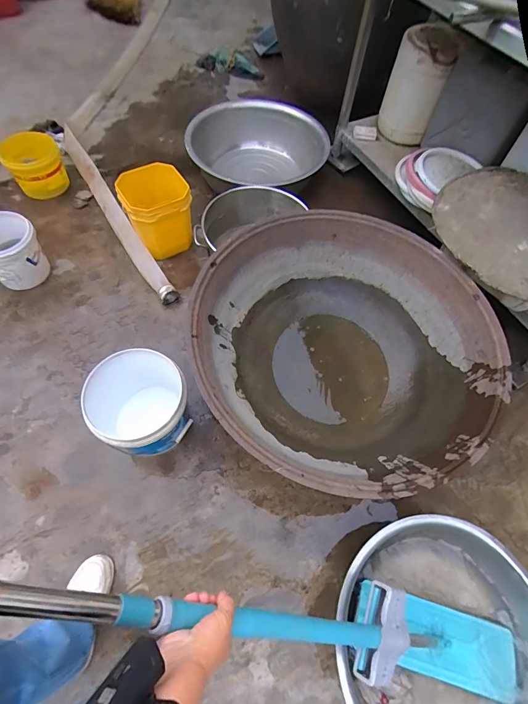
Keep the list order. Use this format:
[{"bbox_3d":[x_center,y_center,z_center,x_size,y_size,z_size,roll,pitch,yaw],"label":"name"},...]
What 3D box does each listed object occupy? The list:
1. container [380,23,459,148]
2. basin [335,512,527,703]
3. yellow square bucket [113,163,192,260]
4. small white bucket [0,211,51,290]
[{"bbox_3d":[0.642,-1.103,1.509,0.201,0.375,0.204,-2,62,-5],"label":"container"},{"bbox_3d":[0.447,0.714,0.889,0.543,0.164,0.534,2,62,-3],"label":"basin"},{"bbox_3d":[-0.420,-0.554,1.433,0.244,0.291,0.224,-25,66,-16],"label":"yellow square bucket"},{"bbox_3d":[-0.943,-0.367,1.336,0.228,0.189,0.195,-35,69,-20],"label":"small white bucket"}]

